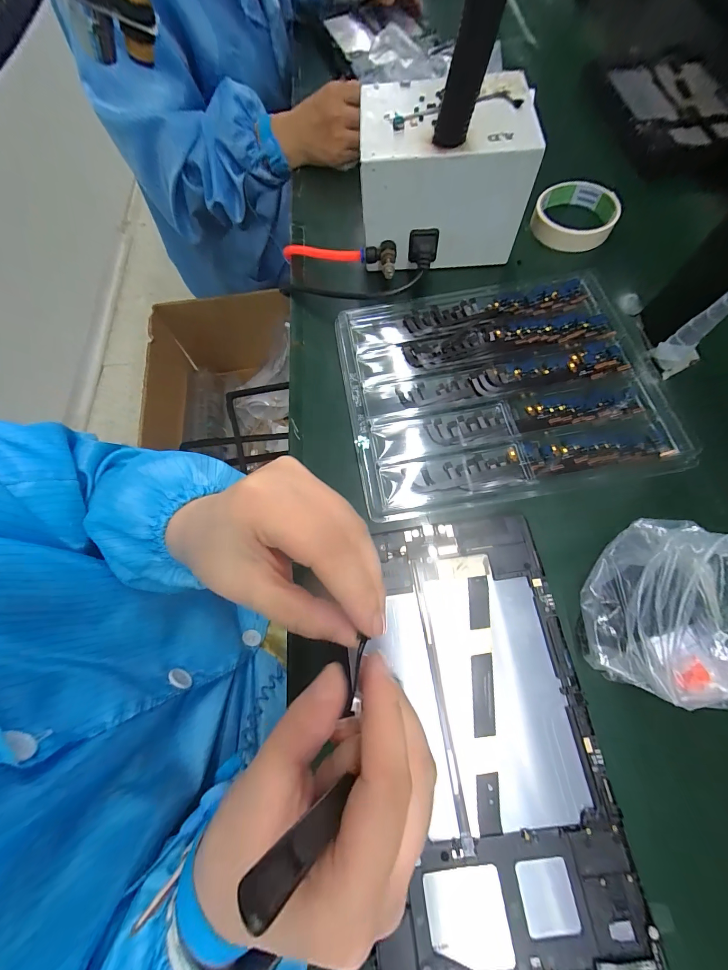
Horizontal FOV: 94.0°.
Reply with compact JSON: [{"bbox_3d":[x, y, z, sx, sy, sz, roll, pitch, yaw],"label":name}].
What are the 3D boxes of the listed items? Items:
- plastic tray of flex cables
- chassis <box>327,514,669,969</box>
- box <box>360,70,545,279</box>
[{"bbox_3d":[0.126,-0.096,0.320,0.282,0.015,0.221,-10,70,-1],"label":"plastic tray of flex cables"},{"bbox_3d":[0.066,0.144,0.216,0.144,0.006,0.239,-9,70,0],"label":"chassis"},{"bbox_3d":[0.074,-0.310,0.342,0.156,0.096,0.135,-4,70,1],"label":"box"}]

